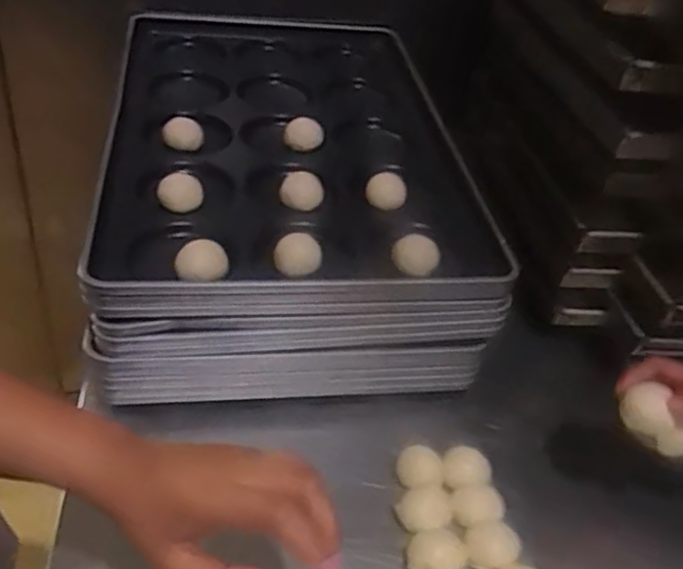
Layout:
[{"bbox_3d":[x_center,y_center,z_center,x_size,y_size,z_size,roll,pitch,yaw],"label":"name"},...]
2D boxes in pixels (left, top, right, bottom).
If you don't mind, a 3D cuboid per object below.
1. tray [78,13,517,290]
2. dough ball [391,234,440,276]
[{"bbox_3d":[-0.073,-0.190,0.849,0.411,0.064,0.622,-3,42,-11],"label":"tray"},{"bbox_3d":[0.075,-0.029,0.691,0.046,0.030,0.038,7,39,3],"label":"dough ball"}]

